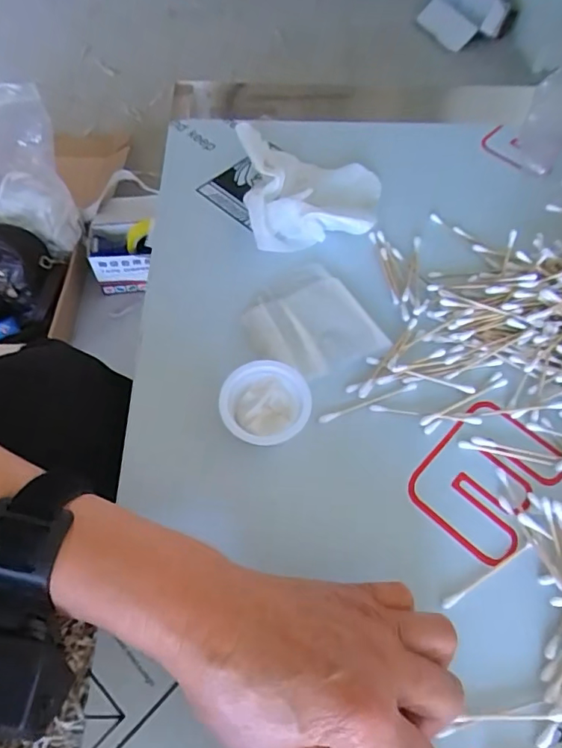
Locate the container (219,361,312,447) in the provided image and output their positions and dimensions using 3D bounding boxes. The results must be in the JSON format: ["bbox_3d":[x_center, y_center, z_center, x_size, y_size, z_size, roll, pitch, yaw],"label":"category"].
[{"bbox_3d":[-0.009,0.022,0.316,0.053,0.028,0.052,0,61,0],"label":"container"}]

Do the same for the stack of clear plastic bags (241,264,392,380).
[{"bbox_3d":[0.021,-0.034,0.358,0.075,0.008,0.083,-29,65,-15],"label":"stack of clear plastic bags"}]

